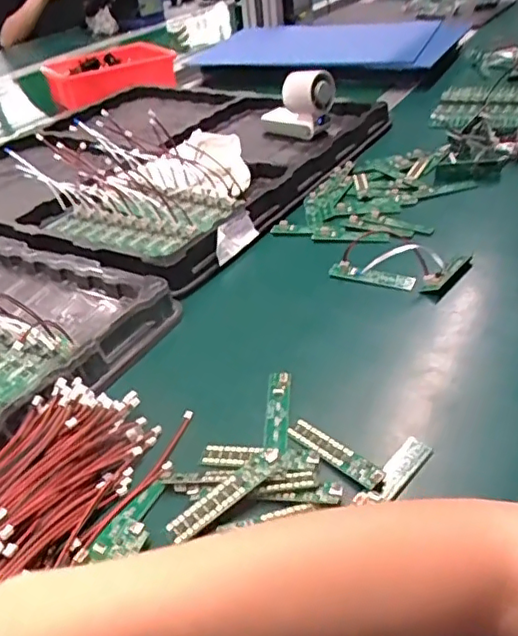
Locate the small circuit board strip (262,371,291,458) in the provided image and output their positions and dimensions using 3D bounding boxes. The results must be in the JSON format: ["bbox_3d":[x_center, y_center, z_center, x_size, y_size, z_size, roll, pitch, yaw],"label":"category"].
[{"bbox_3d":[0.014,0.075,0.465,0.020,0.008,0.087,-15,38,17],"label":"small circuit board strip"}]

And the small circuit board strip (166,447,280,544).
[{"bbox_3d":[-0.022,0.115,0.397,0.084,0.006,0.020,-34,42,-14],"label":"small circuit board strip"}]

